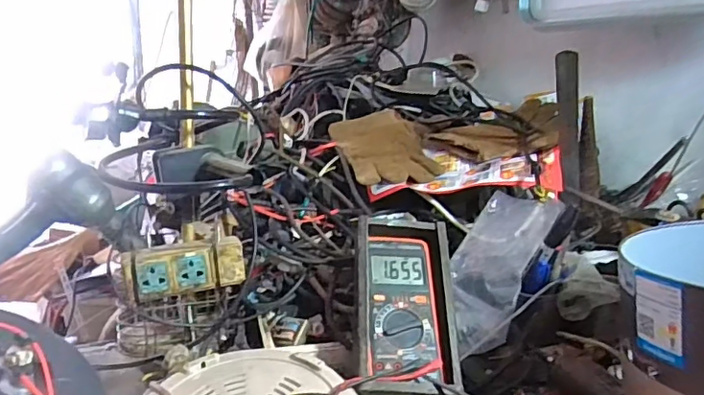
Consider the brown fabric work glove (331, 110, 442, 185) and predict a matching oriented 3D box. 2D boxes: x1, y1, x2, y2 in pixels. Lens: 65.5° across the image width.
[{"bbox_3d":[0.051,-0.080,0.928,0.144,0.030,0.236,-11,34,-5],"label":"brown fabric work glove"}]

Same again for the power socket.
[{"bbox_3d":[-0.191,0.081,0.629,0.130,0.059,0.027,-3,15,-25],"label":"power socket"}]

